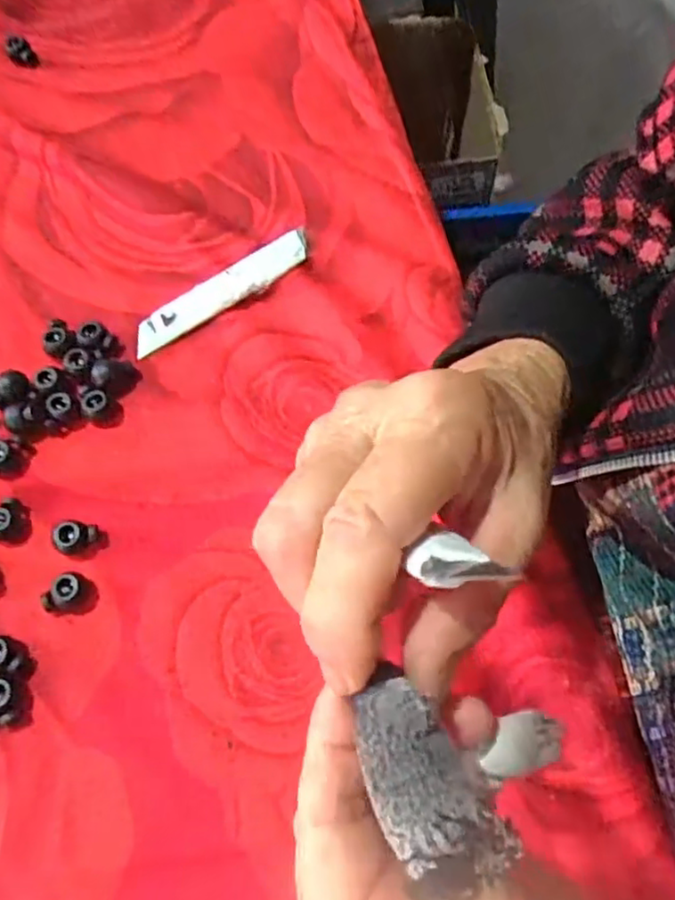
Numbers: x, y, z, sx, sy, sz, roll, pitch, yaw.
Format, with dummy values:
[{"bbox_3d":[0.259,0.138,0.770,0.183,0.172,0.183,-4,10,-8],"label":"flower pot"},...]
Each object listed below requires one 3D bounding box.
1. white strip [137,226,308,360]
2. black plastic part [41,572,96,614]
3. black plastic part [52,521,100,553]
[{"bbox_3d":[-0.059,-0.082,0.340,0.101,0.004,0.019,-33,86,-7],"label":"white strip"},{"bbox_3d":[-0.116,0.062,0.286,0.019,0.009,0.016,4,67,3],"label":"black plastic part"},{"bbox_3d":[-0.116,0.039,0.294,0.018,0.010,0.014,8,67,5],"label":"black plastic part"}]

